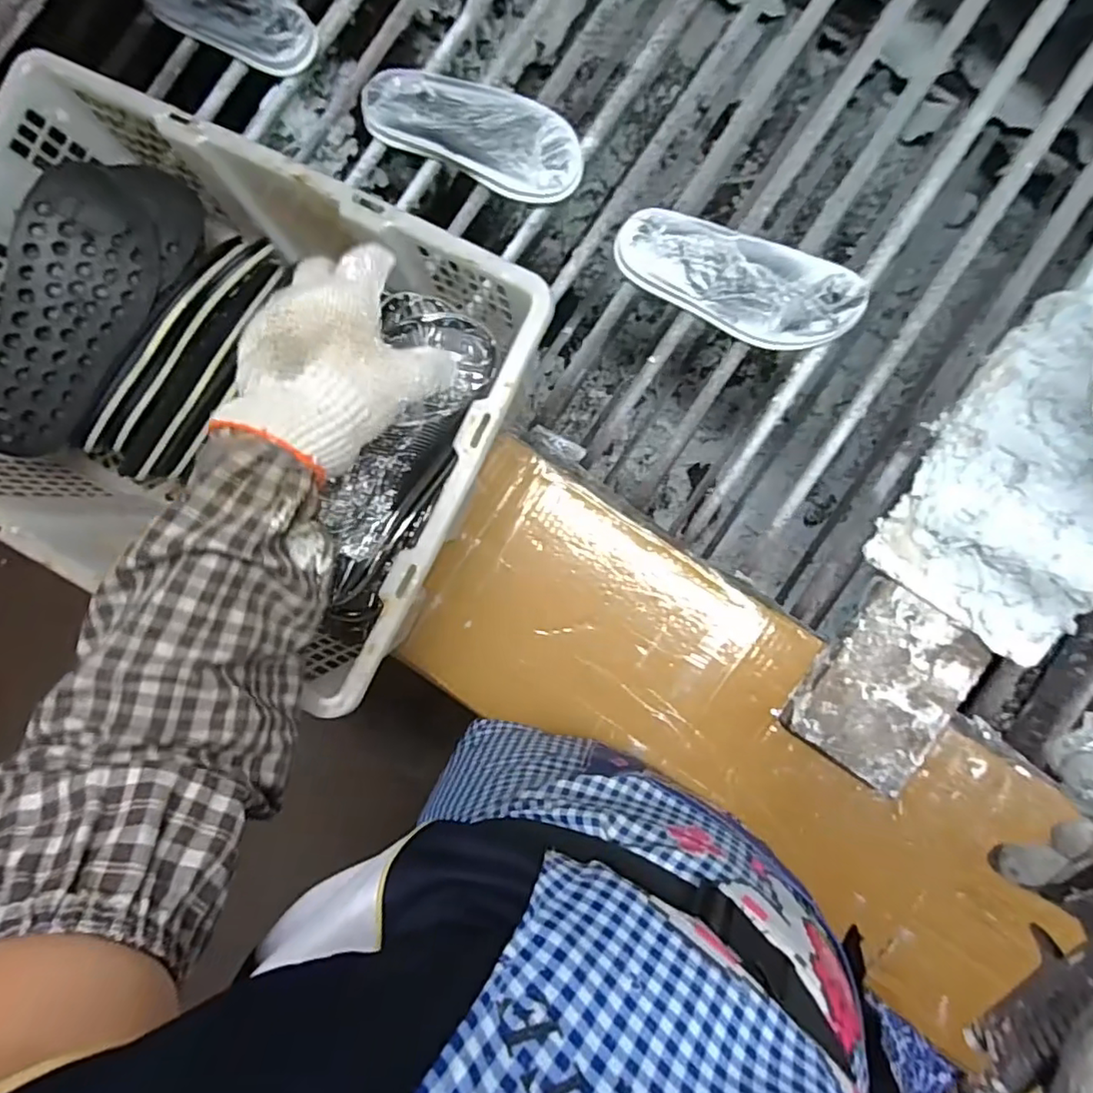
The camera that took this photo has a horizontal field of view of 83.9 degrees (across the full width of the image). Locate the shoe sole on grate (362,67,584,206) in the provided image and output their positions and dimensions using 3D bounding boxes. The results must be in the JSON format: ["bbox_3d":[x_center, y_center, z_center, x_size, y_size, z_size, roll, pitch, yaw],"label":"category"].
[{"bbox_3d":[-0.075,-0.449,0.653,0.249,0.017,0.098,28,91,7],"label":"shoe sole on grate"}]

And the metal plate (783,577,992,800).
[{"bbox_3d":[0.304,0.125,0.550,0.114,0.033,0.157,34,90,7],"label":"metal plate"}]

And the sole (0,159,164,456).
[{"bbox_3d":[-0.425,-0.202,0.541,0.099,0.031,0.251,22,94,-32],"label":"sole"}]

